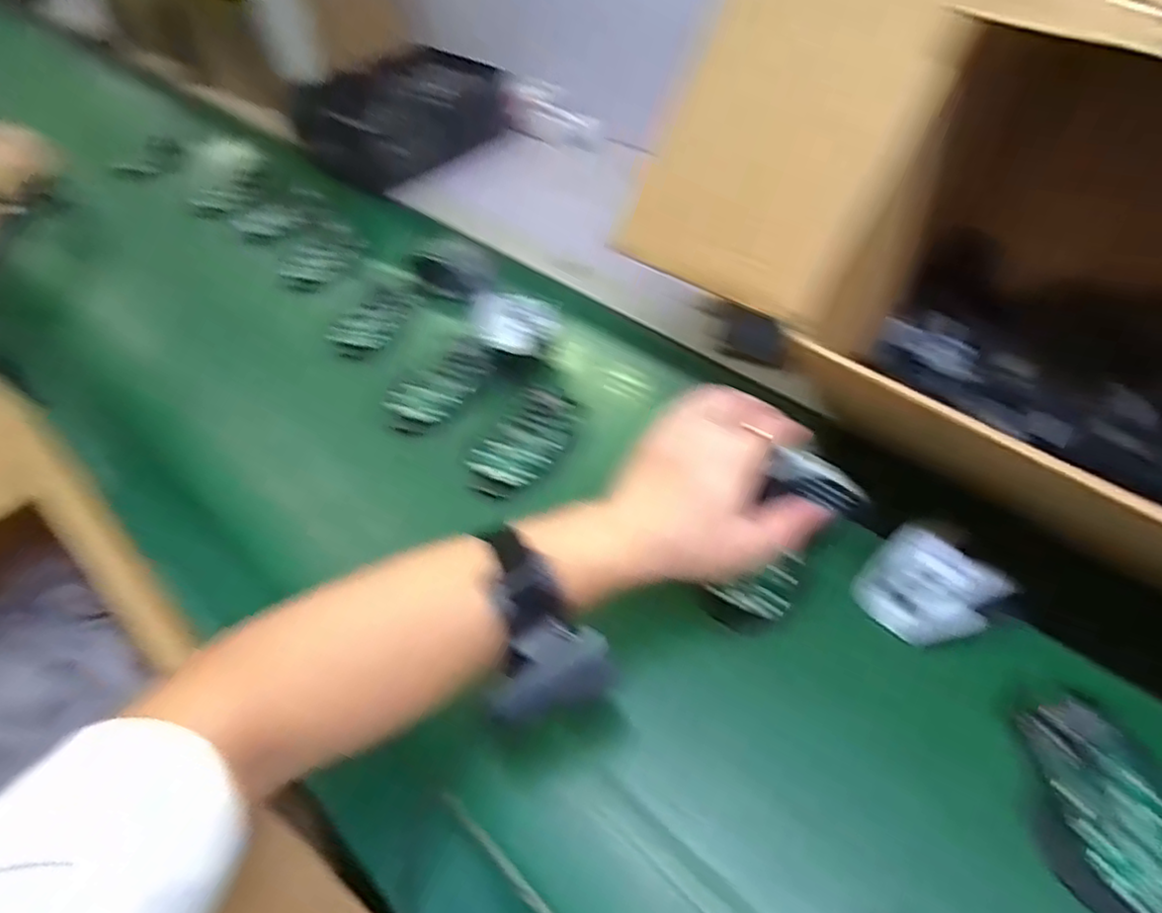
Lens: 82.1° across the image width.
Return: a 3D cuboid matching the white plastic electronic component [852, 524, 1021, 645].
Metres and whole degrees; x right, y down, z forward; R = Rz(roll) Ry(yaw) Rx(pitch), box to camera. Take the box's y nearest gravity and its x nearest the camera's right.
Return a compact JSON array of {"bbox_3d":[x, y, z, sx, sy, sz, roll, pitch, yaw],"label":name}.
[{"bbox_3d":[0.223,0.084,0.435,0.070,0.032,0.071,-51,54,6],"label":"white plastic electronic component"}]

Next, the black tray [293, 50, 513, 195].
[{"bbox_3d":[-0.223,-0.440,0.865,0.256,0.152,0.039,-27,6,-7],"label":"black tray"}]

